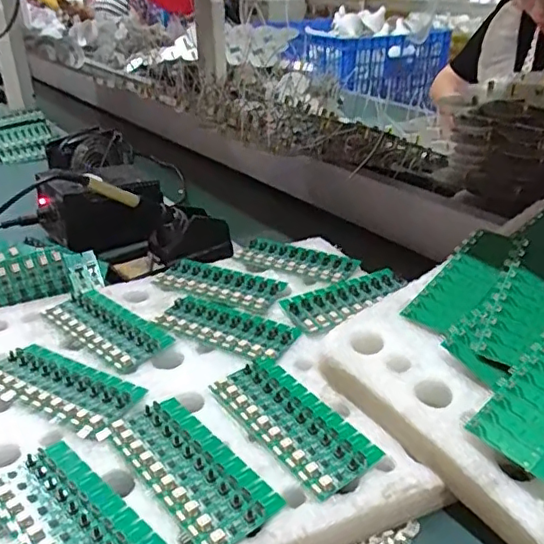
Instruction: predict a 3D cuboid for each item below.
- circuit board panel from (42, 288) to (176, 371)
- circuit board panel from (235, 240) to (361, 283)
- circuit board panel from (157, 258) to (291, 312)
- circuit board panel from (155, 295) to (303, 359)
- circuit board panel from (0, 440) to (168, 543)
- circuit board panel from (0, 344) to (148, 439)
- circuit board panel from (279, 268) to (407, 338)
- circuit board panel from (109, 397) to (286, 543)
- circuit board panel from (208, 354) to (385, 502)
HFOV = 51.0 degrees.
[{"bbox_3d":[-0.158,0.050,0.546,0.137,0.007,0.060,25,37,38],"label":"circuit board panel"},{"bbox_3d":[0.027,-0.012,0.656,0.134,0.011,0.054,13,31,23],"label":"circuit board panel"},{"bbox_3d":[-0.057,0.012,0.616,0.137,0.007,0.058,13,31,23],"label":"circuit board panel"},{"bbox_3d":[-0.044,0.049,0.545,0.134,0.004,0.058,15,32,26],"label":"circuit board panel"},{"bbox_3d":[-0.124,0.156,0.355,0.135,0.007,0.063,24,37,38],"label":"circuit board panel"},{"bbox_3d":[-0.175,0.091,0.471,0.138,0.008,0.066,16,32,28],"label":"circuit board panel"},{"bbox_3d":[0.075,0.025,0.580,0.138,0.019,0.060,-17,32,-34],"label":"circuit board panel"},{"bbox_3d":[-0.057,0.133,0.397,0.061,0.005,0.135,-22,35,-35],"label":"circuit board panel"},{"bbox_3d":[0.014,0.112,0.433,0.062,0.010,0.137,-20,34,-33],"label":"circuit board panel"}]

